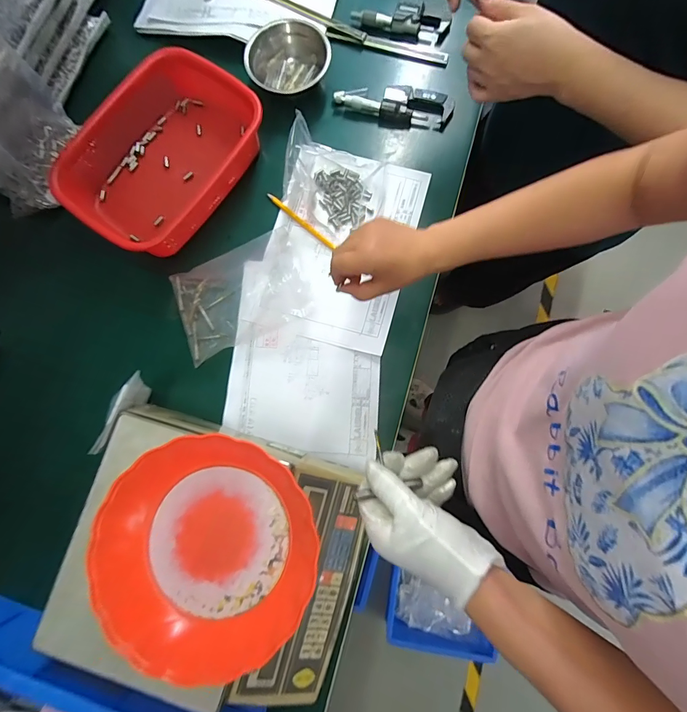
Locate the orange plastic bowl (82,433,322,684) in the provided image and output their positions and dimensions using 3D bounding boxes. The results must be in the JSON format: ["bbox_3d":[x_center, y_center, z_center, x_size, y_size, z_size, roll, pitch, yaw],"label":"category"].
[{"bbox_3d":[-0.135,0.191,0.380,0.204,0.053,0.207,0,80,1],"label":"orange plastic bowl"}]

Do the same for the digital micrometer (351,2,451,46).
[{"bbox_3d":[0.091,-0.530,0.596,0.150,0.027,0.036,11,80,2],"label":"digital micrometer"}]

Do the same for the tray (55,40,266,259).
[{"bbox_3d":[-0.275,-0.298,0.565,0.214,0.071,0.287,33,82,6],"label":"tray"}]

